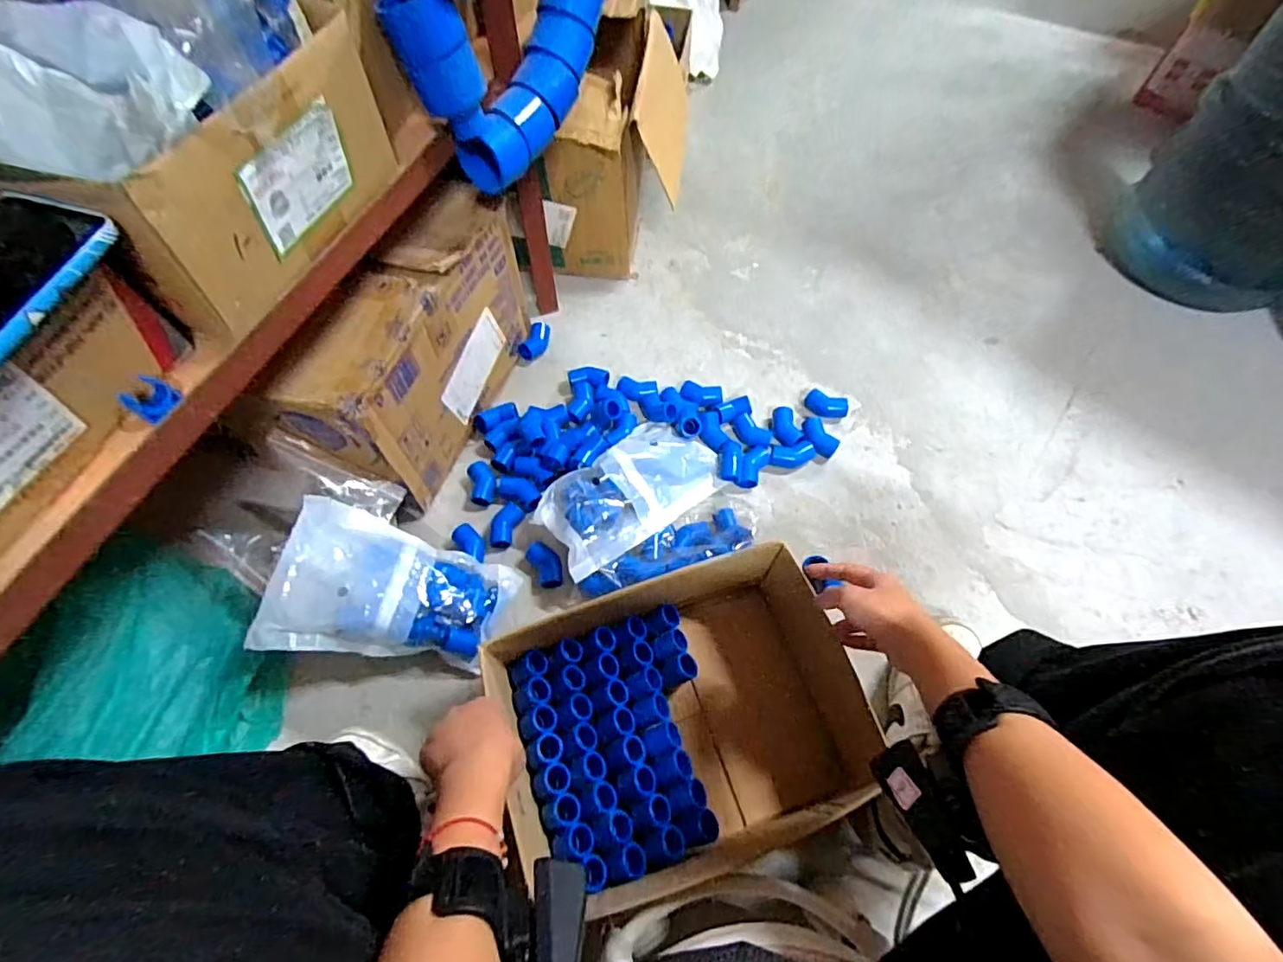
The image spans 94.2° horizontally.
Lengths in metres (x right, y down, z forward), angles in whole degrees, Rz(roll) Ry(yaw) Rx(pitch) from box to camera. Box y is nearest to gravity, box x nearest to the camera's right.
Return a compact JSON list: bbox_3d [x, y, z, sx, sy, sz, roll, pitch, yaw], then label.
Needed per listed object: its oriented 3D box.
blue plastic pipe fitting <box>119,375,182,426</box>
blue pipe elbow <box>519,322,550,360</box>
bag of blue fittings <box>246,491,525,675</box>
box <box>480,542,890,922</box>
[{"bbox_3d":[-0.327,-0.055,0.397,0.014,0.028,0.029,25,64,13],"label":"blue plastic pipe fitting"},{"bbox_3d":[-0.146,-0.193,0.830,0.024,0.025,0.059,20,63,11],"label":"blue pipe elbow"},{"bbox_3d":[-0.250,0.120,0.609,0.225,0.060,0.144,20,62,-15],"label":"bag of blue fittings"},{"bbox_3d":[0.042,0.218,0.557,0.310,0.118,0.229,-18,63,-10],"label":"box"}]

